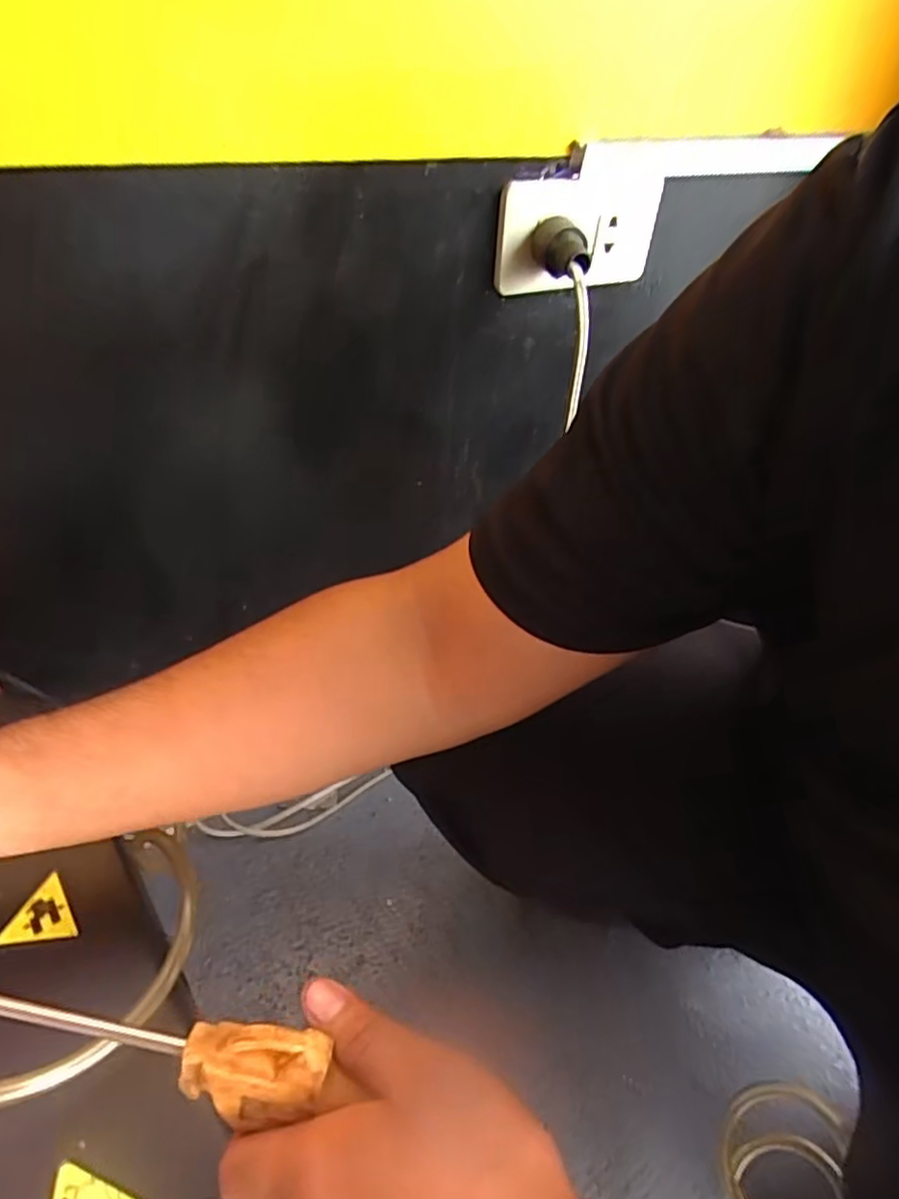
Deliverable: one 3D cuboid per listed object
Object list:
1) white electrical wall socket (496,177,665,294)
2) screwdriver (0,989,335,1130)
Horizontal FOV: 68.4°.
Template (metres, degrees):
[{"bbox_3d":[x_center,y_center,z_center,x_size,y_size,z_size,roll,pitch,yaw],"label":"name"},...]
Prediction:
[{"bbox_3d":[0.090,-0.250,0.455,0.113,0.070,0.014,-10,47,-15],"label":"white electrical wall socket"},{"bbox_3d":[-0.186,0.152,0.247,0.281,0.028,0.025,11,45,1],"label":"screwdriver"}]

